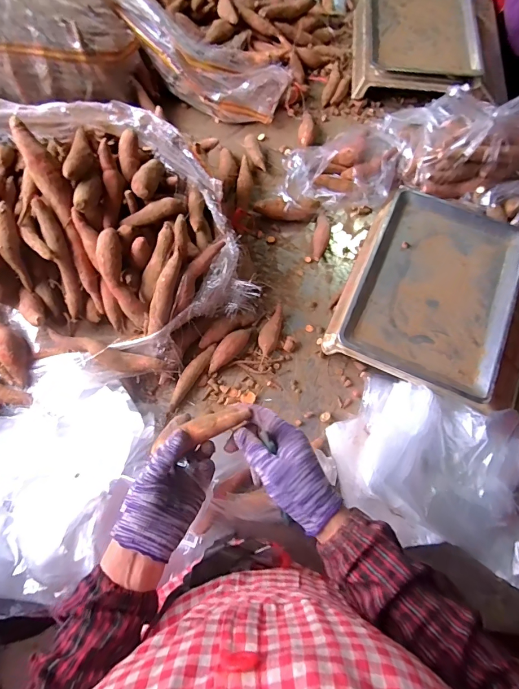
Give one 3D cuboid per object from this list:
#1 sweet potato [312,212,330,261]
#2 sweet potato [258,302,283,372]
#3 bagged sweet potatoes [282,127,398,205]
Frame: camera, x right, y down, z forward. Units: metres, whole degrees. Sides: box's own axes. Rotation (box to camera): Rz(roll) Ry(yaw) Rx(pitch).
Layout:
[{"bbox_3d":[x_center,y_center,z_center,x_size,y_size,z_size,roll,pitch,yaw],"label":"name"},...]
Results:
[{"bbox_3d":[0.125,-0.221,0.775,0.030,0.026,0.108,13,70,2],"label":"sweet potato"},{"bbox_3d":[0.019,-0.018,0.701,0.034,0.027,0.127,20,70,5],"label":"sweet potato"},{"bbox_3d":[0.165,-0.360,0.787,0.256,0.081,0.152,-5,70,-4],"label":"bagged sweet potatoes"}]

